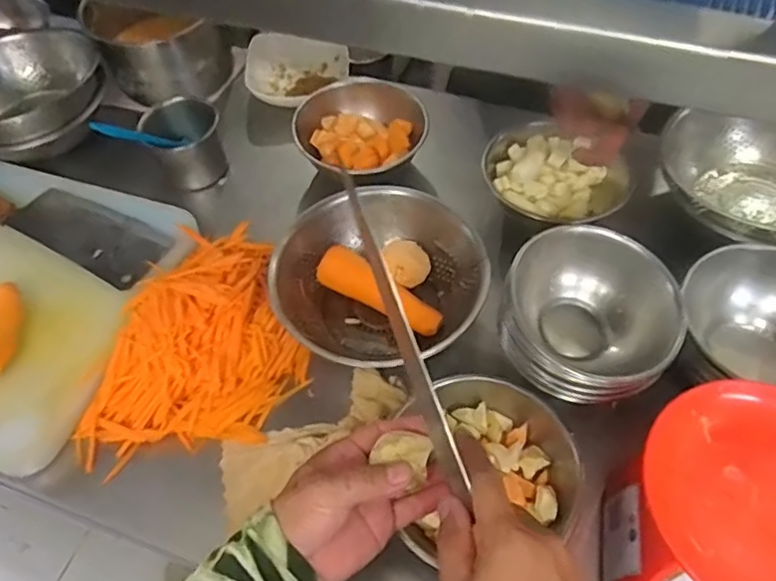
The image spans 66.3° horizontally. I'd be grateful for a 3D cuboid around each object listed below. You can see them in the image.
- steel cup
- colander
[{"bbox_3d":[-0.265,-0.196,0.787,0.089,0.083,0.099,-21,59,-11],"label":"steel cup"},{"bbox_3d":[-0.011,-0.006,0.659,0.219,0.087,0.213,-10,57,-3],"label":"colander"}]

